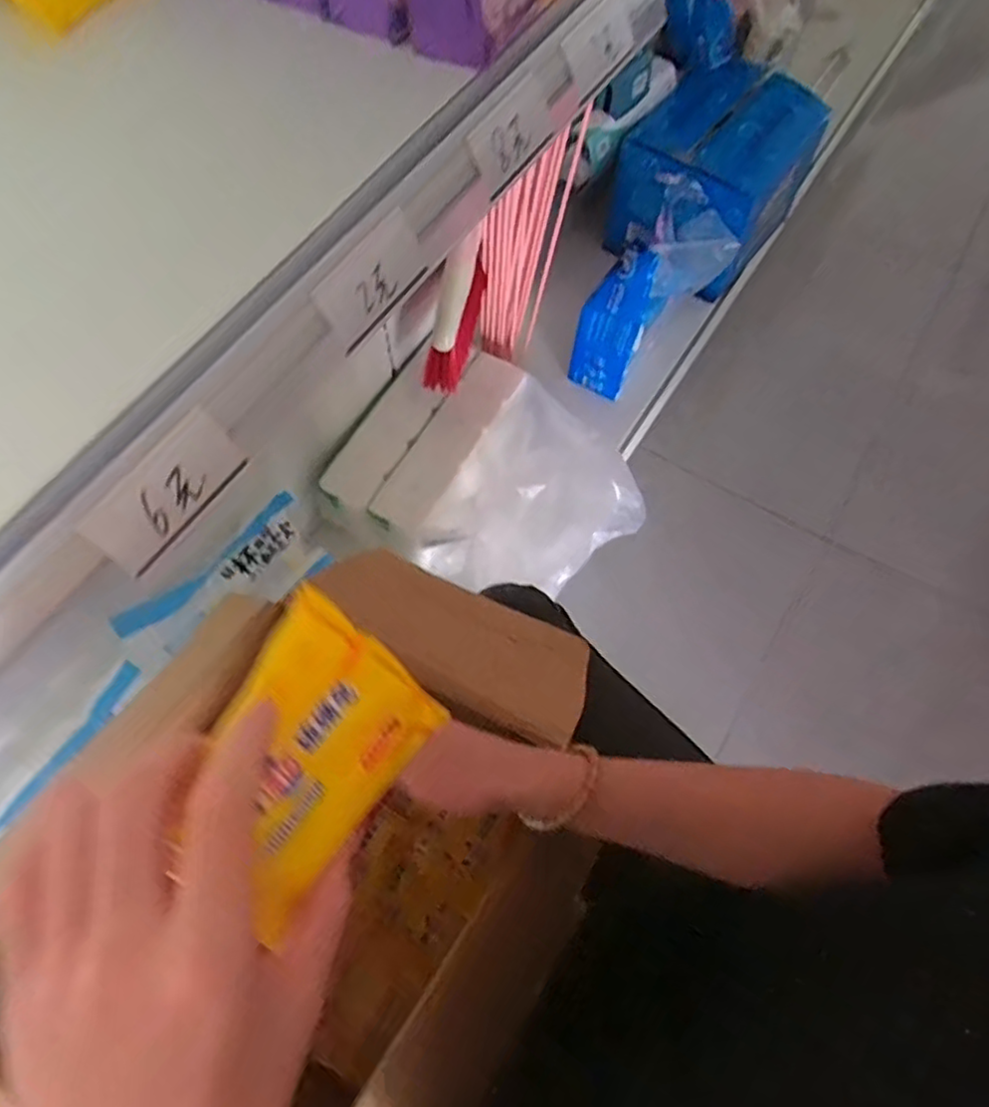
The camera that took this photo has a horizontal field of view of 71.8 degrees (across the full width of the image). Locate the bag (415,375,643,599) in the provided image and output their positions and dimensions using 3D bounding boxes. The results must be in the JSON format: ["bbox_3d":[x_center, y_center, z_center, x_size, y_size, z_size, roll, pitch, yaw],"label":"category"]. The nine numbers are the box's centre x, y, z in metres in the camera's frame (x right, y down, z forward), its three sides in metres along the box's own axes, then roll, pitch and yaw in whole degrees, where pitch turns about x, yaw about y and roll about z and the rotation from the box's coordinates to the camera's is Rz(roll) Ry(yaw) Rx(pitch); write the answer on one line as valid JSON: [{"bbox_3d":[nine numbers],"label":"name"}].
[{"bbox_3d":[0.062,-0.077,1.033,0.272,0.113,0.334,34,69,15],"label":"bag"}]

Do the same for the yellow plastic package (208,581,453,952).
[{"bbox_3d":[-0.074,0.072,0.257,0.071,0.030,0.095,40,53,-6],"label":"yellow plastic package"}]

